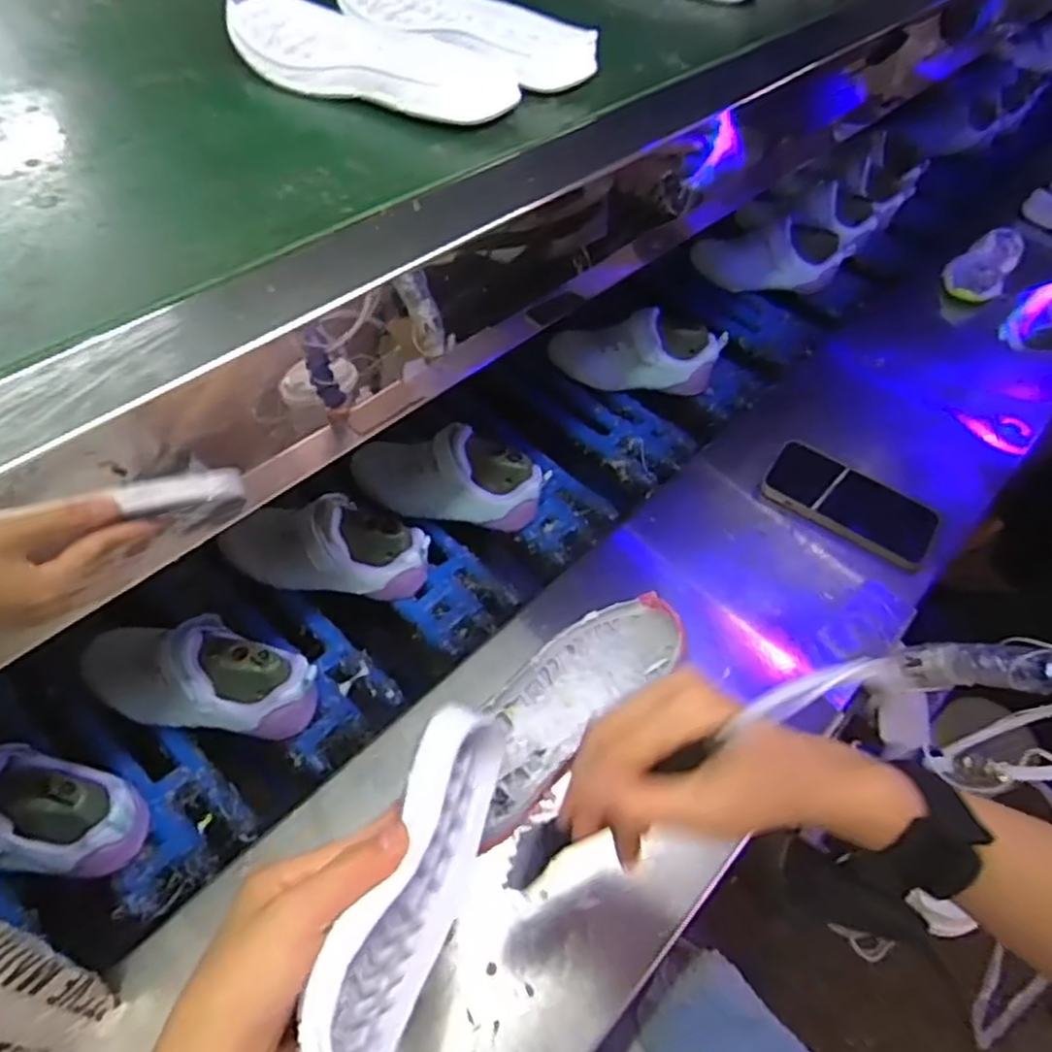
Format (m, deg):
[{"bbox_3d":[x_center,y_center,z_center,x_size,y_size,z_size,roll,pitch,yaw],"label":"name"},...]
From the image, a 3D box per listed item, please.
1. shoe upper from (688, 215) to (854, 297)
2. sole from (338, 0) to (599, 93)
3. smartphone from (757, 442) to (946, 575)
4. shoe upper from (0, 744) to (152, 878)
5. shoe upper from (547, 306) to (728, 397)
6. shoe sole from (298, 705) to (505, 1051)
[{"bbox_3d":[0.313,-0.344,0.937,0.191,0.065,0.074,6,53,20],"label":"shoe upper"},{"bbox_3d":[-0.045,-0.331,0.478,0.194,0.028,0.073,38,61,19],"label":"sole"},{"bbox_3d":[0.313,-0.024,0.701,0.160,0.016,0.086,28,55,18],"label":"smartphone"},{"bbox_3d":[-0.341,0.191,0.488,0.160,0.089,0.069,8,51,3],"label":"shoe upper"},{"bbox_3d":[0.124,-0.197,0.812,0.184,0.070,0.075,4,51,0],"label":"shoe upper"},{"bbox_3d":[-0.053,0.176,0.344,0.040,0.077,0.187,17,42,7],"label":"shoe sole"}]

